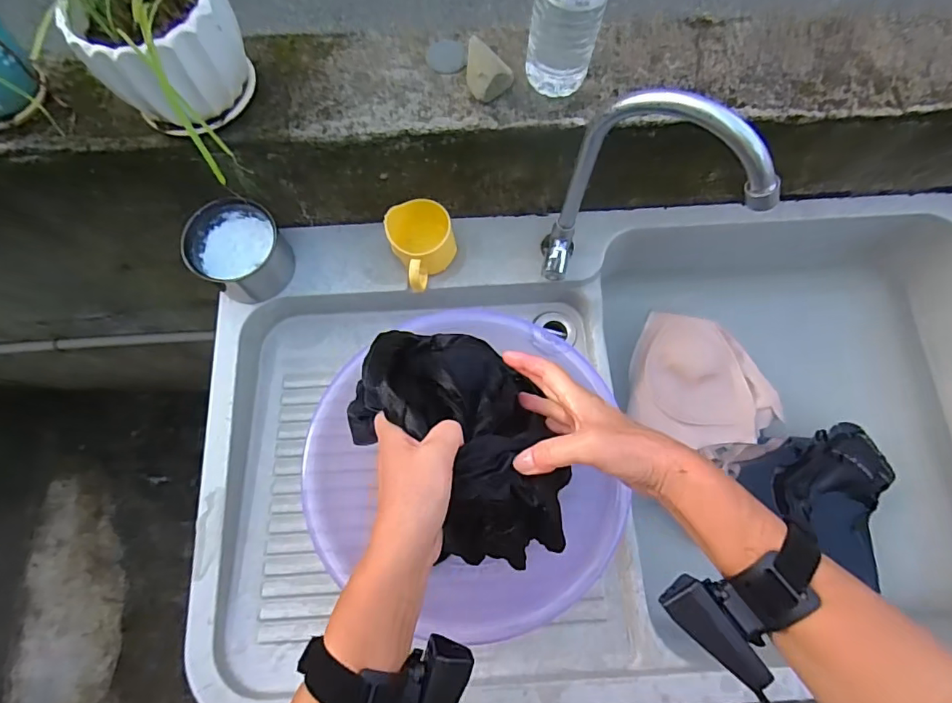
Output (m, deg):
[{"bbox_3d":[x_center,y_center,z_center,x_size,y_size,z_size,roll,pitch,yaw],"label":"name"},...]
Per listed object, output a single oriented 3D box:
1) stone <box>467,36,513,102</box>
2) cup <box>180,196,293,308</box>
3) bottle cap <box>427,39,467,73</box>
[{"bbox_3d":[0.015,-0.307,0.543,0.047,0.028,0.078,0,73,0],"label":"stone"},{"bbox_3d":[-0.290,-0.125,0.628,0.107,0.077,0.102,0,73,0],"label":"cup"},{"bbox_3d":[-0.031,-0.330,0.571,0.044,0.004,0.050,-12,74,-4],"label":"bottle cap"}]

